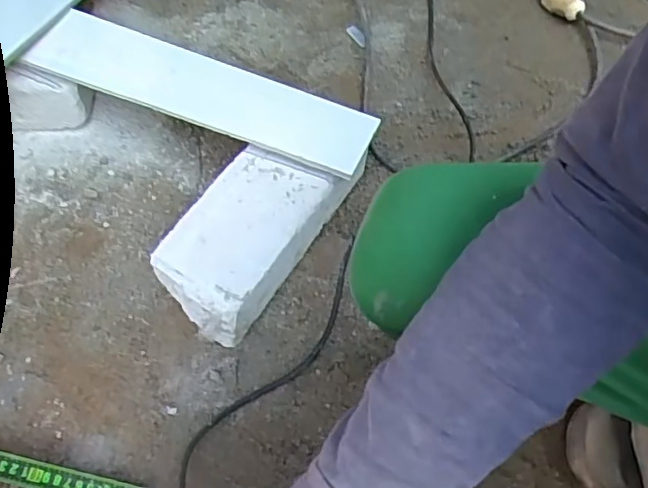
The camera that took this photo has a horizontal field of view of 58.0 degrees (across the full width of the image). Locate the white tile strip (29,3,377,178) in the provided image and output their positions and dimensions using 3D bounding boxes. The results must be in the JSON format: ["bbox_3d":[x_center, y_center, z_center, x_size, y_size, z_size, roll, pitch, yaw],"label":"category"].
[{"bbox_3d":[-0.145,-0.181,0.674,0.408,0.016,0.106,21,59,10],"label":"white tile strip"}]

